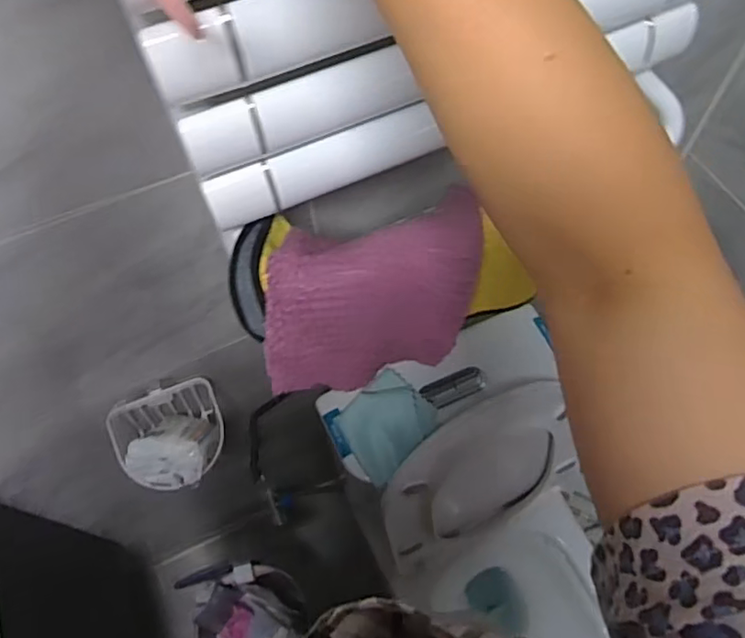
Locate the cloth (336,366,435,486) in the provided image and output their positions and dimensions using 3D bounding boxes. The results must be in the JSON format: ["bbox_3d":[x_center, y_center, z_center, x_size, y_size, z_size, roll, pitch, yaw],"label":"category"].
[{"bbox_3d":[0.019,0.145,0.824,0.129,0.018,0.108,-42,68,-18],"label":"cloth"}]

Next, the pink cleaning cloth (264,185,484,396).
[{"bbox_3d":[-0.002,-0.019,0.481,0.174,0.123,0.108,-8,62,-2],"label":"pink cleaning cloth"}]

